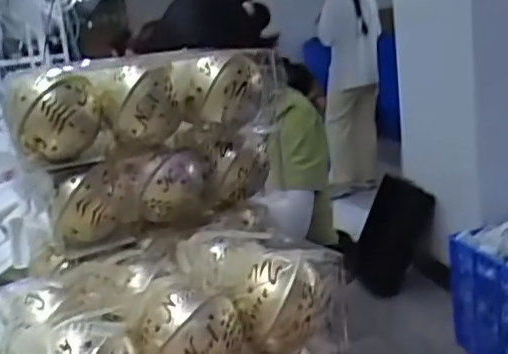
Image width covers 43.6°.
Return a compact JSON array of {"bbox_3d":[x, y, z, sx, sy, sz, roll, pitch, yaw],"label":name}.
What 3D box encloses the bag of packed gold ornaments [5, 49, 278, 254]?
[{"bbox_3d":[-0.065,-0.023,0.426,0.169,0.113,0.051,-10,14,-17],"label":"bag of packed gold ornaments"}]

